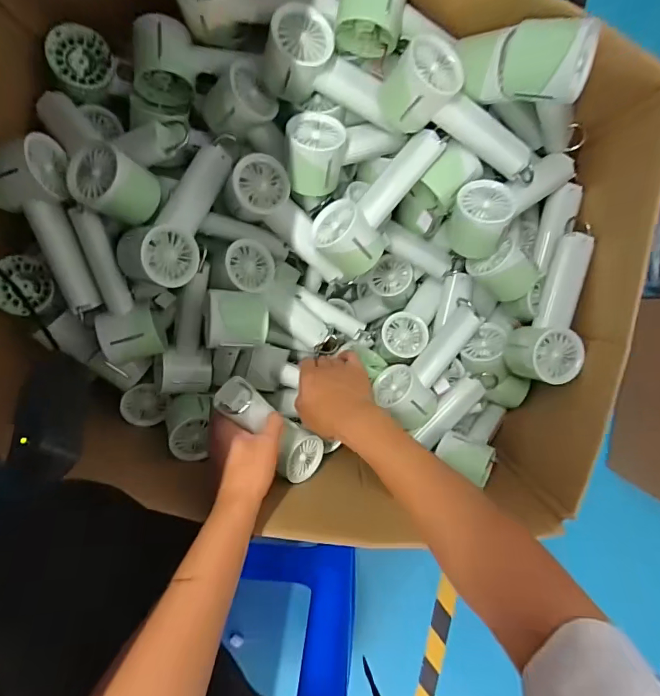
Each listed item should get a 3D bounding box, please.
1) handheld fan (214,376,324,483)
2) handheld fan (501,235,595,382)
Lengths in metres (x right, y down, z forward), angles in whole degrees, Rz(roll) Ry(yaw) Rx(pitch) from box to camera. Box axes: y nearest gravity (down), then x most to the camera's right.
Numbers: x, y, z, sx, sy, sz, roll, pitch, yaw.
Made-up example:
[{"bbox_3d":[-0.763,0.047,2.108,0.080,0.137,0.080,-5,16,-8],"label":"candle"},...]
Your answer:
[{"bbox_3d":[-0.063,0.099,0.497,0.051,0.041,0.173,-36,128,3],"label":"handheld fan"},{"bbox_3d":[0.274,-0.046,0.513,0.064,0.081,0.172,24,96,-6],"label":"handheld fan"}]

